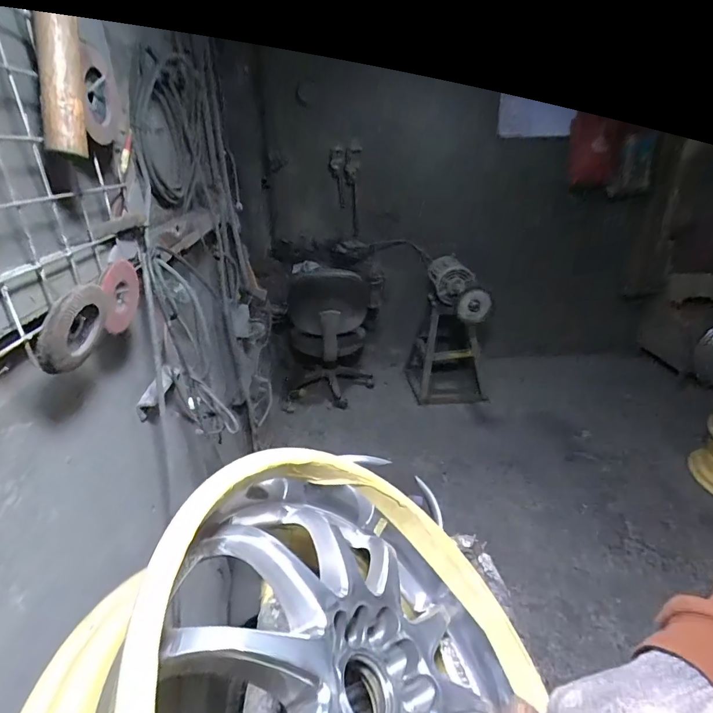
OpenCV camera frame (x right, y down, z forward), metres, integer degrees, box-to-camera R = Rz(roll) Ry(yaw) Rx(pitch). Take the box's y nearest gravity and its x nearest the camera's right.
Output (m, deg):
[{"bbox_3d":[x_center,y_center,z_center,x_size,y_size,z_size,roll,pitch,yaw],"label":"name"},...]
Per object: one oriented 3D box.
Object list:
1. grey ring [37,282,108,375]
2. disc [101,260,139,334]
[{"bbox_3d":[-0.290,-0.028,0.429,0.013,0.087,0.099,17,63,0],"label":"grey ring"},{"bbox_3d":[-0.306,-0.073,0.538,0.011,0.081,0.092,5,59,1],"label":"disc"}]

